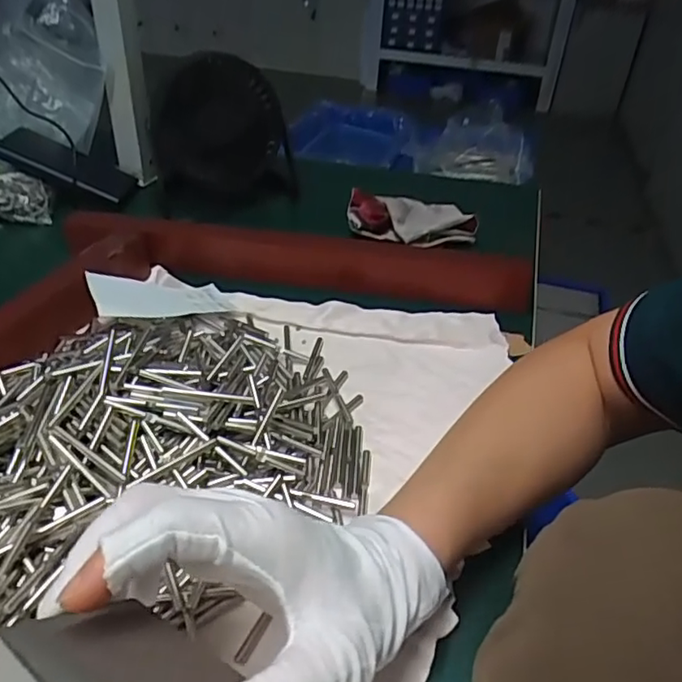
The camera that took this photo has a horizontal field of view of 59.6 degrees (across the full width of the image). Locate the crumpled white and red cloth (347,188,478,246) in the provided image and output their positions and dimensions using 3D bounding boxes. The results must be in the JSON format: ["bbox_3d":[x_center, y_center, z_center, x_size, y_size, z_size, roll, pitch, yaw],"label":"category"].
[{"bbox_3d":[0.068,-0.119,0.578,0.120,0.032,0.084,-6,37,-14],"label":"crumpled white and red cloth"}]

